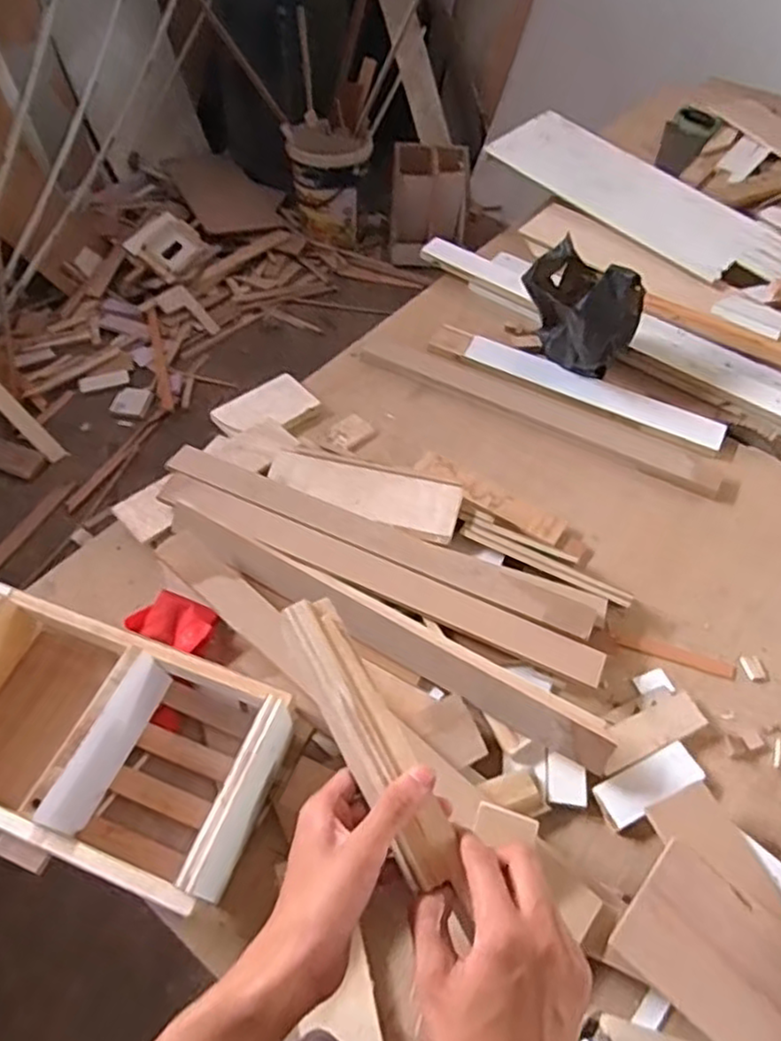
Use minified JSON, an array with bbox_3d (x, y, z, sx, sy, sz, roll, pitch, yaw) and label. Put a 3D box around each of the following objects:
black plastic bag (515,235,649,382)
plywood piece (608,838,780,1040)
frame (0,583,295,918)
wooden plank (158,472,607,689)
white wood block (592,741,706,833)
[{"bbox_3d":[0.305,-0.331,1.108,0.091,0.181,0.181,-37,62,-27],"label":"black plastic bag"},{"bbox_3d":[0.323,0.414,0.627,0.211,0.012,0.120,37,72,22],"label":"plywood piece"},{"bbox_3d":[-0.299,0.228,0.710,0.356,0.132,0.217,19,53,11],"label":"frame"},{"bbox_3d":[-0.027,0.065,0.875,0.599,0.023,0.054,22,54,13],"label":"wooden plank"},{"bbox_3d":[0.283,0.288,0.750,0.119,0.013,0.048,-24,37,-14],"label":"white wood block"}]

